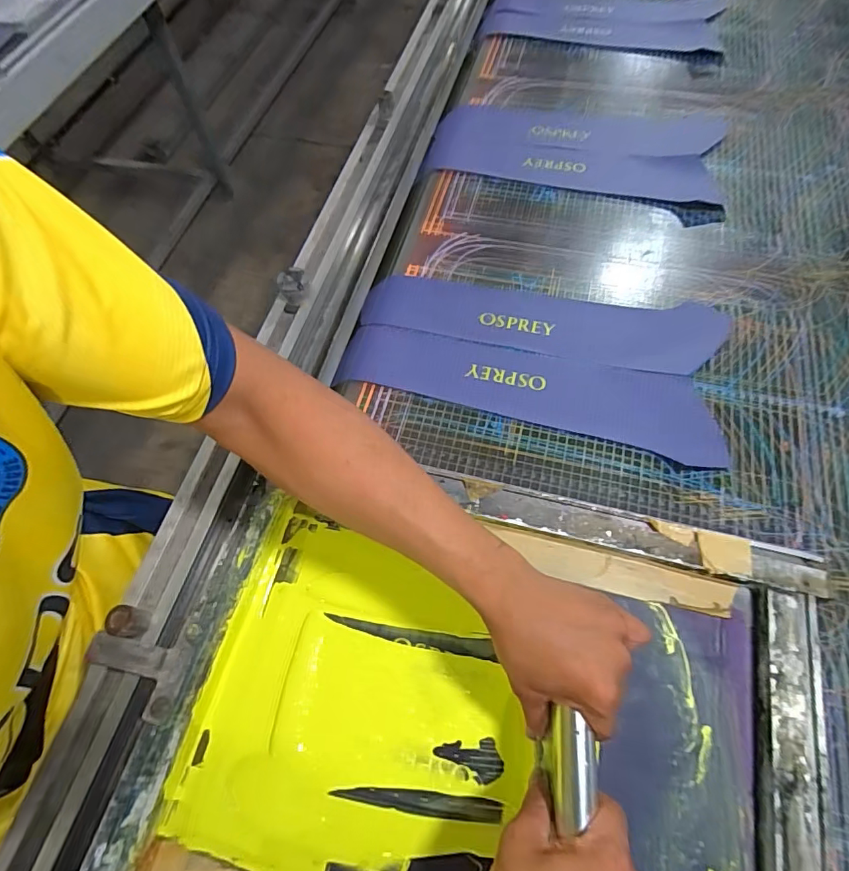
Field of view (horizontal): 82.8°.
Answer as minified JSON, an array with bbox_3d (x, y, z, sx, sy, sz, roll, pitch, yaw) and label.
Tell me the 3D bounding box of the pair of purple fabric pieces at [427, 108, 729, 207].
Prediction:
[{"bbox_3d":[0.229,-0.458,0.764,0.442,0.009,0.208,12,65,9],"label":"pair of purple fabric pieces"}]

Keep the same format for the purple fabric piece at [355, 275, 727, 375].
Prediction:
[{"bbox_3d":[0.142,-0.140,0.606,0.438,0.010,0.107,8,62,7],"label":"purple fabric piece"}]

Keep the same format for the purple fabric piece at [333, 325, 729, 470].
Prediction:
[{"bbox_3d":[0.110,-0.057,0.563,0.428,0.007,0.111,11,65,9],"label":"purple fabric piece"}]

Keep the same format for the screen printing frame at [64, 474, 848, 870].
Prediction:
[{"bbox_3d":[0.042,0.246,0.402,0.540,0.029,0.416,12,65,10],"label":"screen printing frame"}]

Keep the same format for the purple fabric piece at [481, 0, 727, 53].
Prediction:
[{"bbox_3d":[0.347,-0.840,0.958,0.448,0.021,0.219,14,65,10],"label":"purple fabric piece"}]

